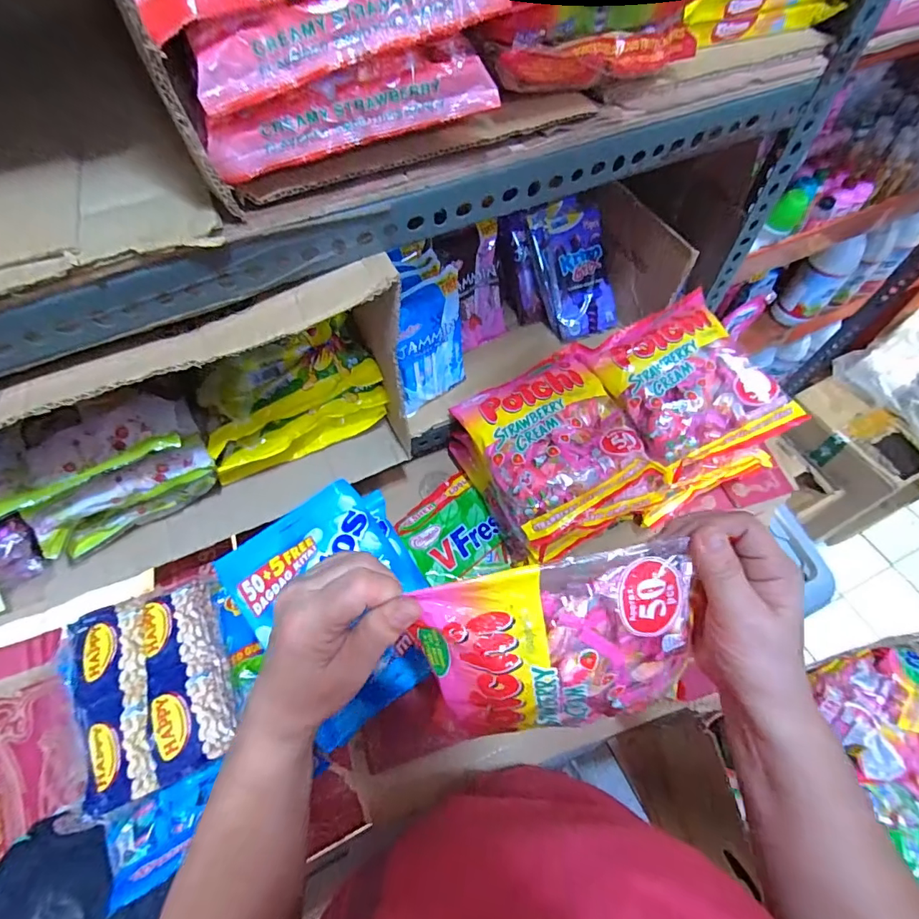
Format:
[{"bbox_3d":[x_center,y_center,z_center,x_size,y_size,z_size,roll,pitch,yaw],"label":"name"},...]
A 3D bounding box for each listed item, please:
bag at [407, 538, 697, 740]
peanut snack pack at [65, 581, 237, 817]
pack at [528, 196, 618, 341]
[{"bbox_3d":[0.061,0.118,0.288,0.157,0.129,0.023,-8,20,-3],"label":"bag"},{"bbox_3d":[-0.251,0.183,0.387,0.115,0.026,0.149,-25,62,-13],"label":"peanut snack pack"},{"bbox_3d":[0.140,-0.232,0.583,0.085,0.019,0.156,-18,105,-7],"label":"pack"}]

